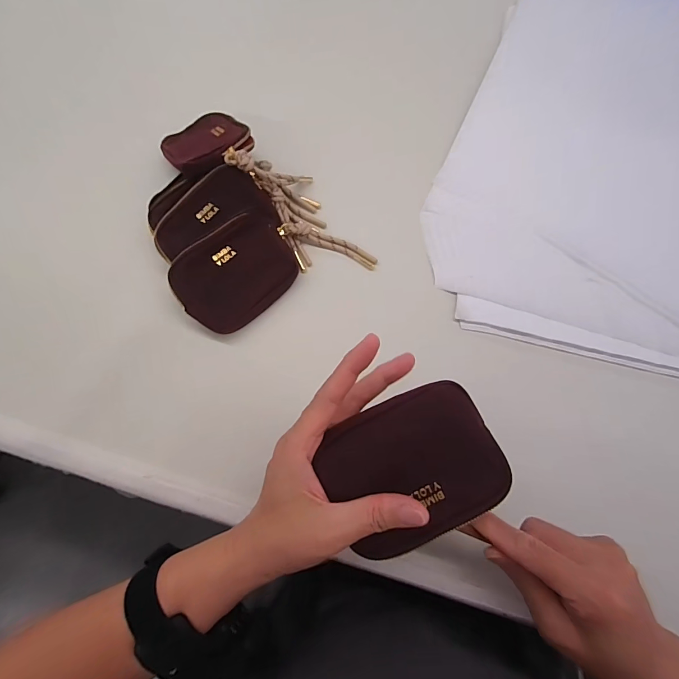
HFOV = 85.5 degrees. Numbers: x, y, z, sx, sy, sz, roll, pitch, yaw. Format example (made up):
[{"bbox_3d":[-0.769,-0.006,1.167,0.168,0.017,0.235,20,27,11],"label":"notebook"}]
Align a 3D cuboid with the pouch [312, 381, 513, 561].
[{"bbox_3d":[0.046,0.080,0.232,0.106,0.015,0.084,-24,73,-9],"label":"pouch"}]

